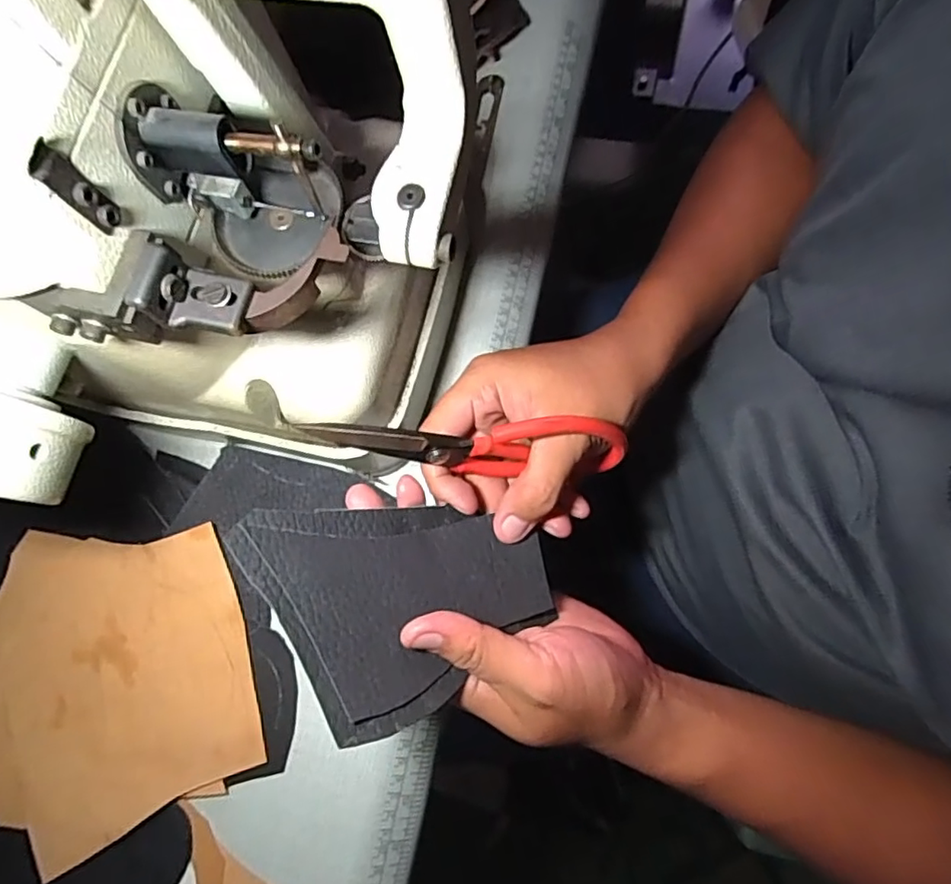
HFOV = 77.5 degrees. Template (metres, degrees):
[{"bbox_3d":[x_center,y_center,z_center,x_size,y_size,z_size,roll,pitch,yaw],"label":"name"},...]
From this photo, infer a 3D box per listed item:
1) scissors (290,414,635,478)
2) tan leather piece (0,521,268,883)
[{"bbox_3d":[0.000,0.001,0.304,0.173,0.043,0.018,2,77,-19],"label":"scissors"},{"bbox_3d":[-0.234,0.145,0.363,0.185,0.010,0.178,-16,75,3],"label":"tan leather piece"}]

